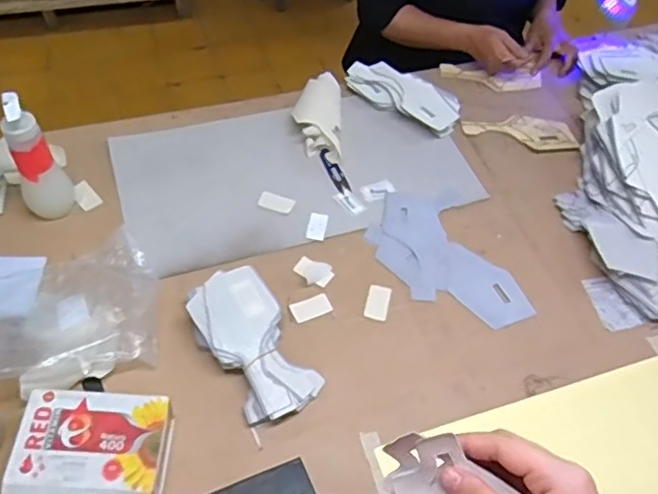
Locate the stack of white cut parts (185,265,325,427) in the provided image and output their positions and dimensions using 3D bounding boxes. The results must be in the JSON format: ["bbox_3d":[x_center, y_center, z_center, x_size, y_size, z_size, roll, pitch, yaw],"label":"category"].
[{"bbox_3d":[-0.100,0.127,0.818,0.109,0.059,0.206,-28,61,-23],"label":"stack of white cut parts"}]

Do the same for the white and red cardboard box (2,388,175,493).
[{"bbox_3d":[-0.267,0.245,0.694,0.158,0.048,0.158,4,54,-2],"label":"white and red cardboard box"}]

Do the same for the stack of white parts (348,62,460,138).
[{"bbox_3d":[0.138,-0.286,1.158,0.223,0.032,0.096,27,56,14],"label":"stack of white parts"}]

